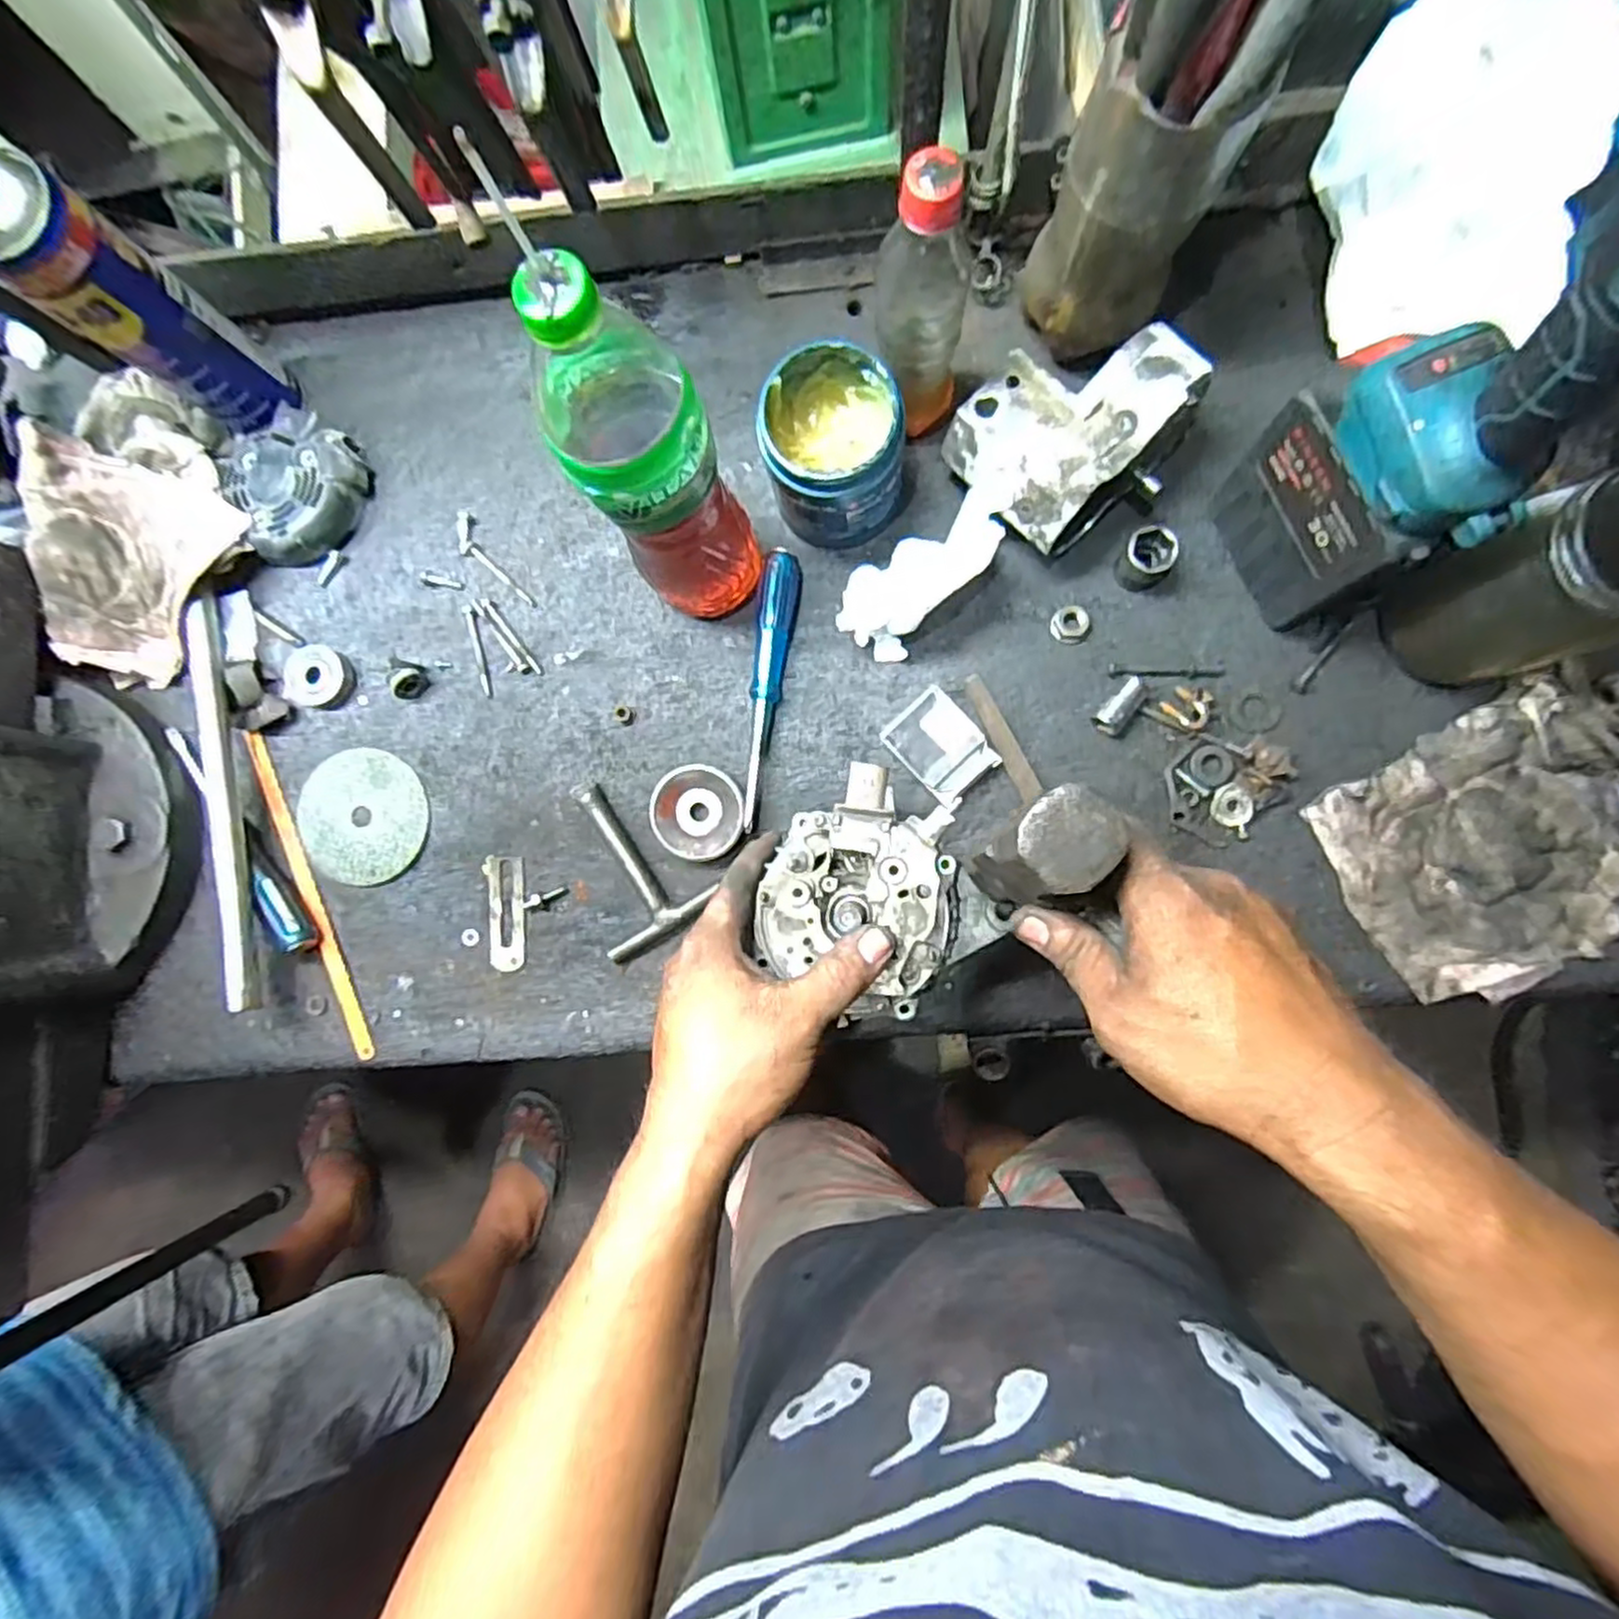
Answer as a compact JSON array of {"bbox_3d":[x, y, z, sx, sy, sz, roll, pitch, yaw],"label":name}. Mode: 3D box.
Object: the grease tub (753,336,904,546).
[{"bbox_3d":[0.015,-0.236,0.499,0.083,0.100,0.090,-1,84,5],"label":"grease tub"}]

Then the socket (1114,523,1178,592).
[{"bbox_3d":[0.229,-0.170,0.512,0.031,0.040,0.033,-1,84,5],"label":"socket"}]

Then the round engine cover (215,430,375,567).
[{"bbox_3d":[-0.391,-0.249,0.577,0.096,0.037,0.101,-1,84,5],"label":"round engine cover"}]

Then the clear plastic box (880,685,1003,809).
[{"bbox_3d":[0.091,-0.044,0.517,0.053,0.026,0.070,-43,82,0],"label":"clear plastic box"}]

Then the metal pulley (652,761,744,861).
[{"bbox_3d":[-0.080,0.003,0.541,0.066,0.018,0.067,-11,83,4],"label":"metal pulley"}]

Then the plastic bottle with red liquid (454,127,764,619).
[{"bbox_3d":[-0.086,-0.189,0.426,0.081,0.277,0.077,-27,85,1],"label":"plastic bottle with red liquid"}]

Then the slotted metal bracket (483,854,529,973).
[{"bbox_3d":[-0.227,0.078,0.563,0.032,0.005,0.084,-7,84,4],"label":"slotted metal bracket"}]

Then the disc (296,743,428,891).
[{"bbox_3d":[-0.338,0.005,0.564,0.099,0.007,0.097,-1,84,5],"label":"disc"}]

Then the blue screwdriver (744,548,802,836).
[{"bbox_3d":[-0.029,-0.086,0.532,0.026,0.030,0.195,5,85,6],"label":"blue screwdriver"}]

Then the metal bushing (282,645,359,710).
[{"bbox_3d":[-0.373,-0.101,0.568,0.051,0.016,0.046,11,86,6],"label":"metal bushing"}]

